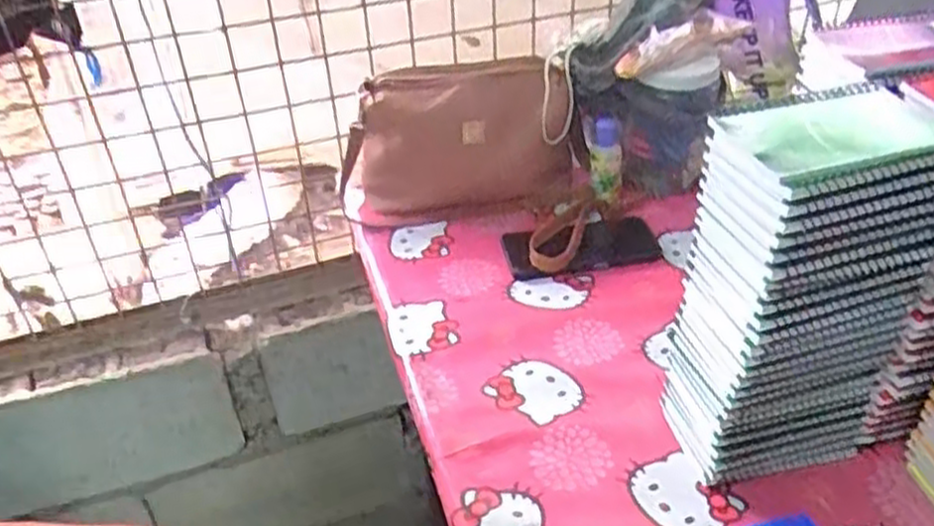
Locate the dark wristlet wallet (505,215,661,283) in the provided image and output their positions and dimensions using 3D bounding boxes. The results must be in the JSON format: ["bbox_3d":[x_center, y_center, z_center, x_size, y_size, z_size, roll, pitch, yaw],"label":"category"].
[{"bbox_3d":[0.125,-0.020,0.885,0.162,0.017,0.090,-8,37,-5],"label":"dark wristlet wallet"}]

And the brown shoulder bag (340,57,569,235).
[{"bbox_3d":[-0.014,-0.145,0.942,0.268,0.154,0.103,-13,37,-12],"label":"brown shoulder bag"}]

